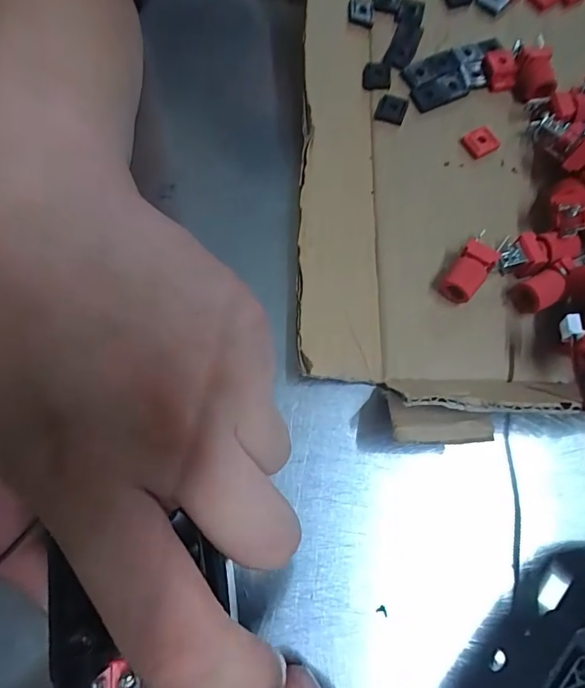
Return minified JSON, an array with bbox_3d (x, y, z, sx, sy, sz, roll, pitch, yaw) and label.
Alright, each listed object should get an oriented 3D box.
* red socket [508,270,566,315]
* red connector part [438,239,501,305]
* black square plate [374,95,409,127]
[{"bbox_3d":[0.100,-0.020,0.176,0.016,0.013,0.013,-20,71,-6],"label":"red socket"},{"bbox_3d":[0.071,-0.028,0.178,0.014,0.014,0.025,34,77,12],"label":"red connector part"},{"bbox_3d":[0.049,-0.115,0.213,0.013,0.004,0.014,21,74,8],"label":"black square plate"}]

